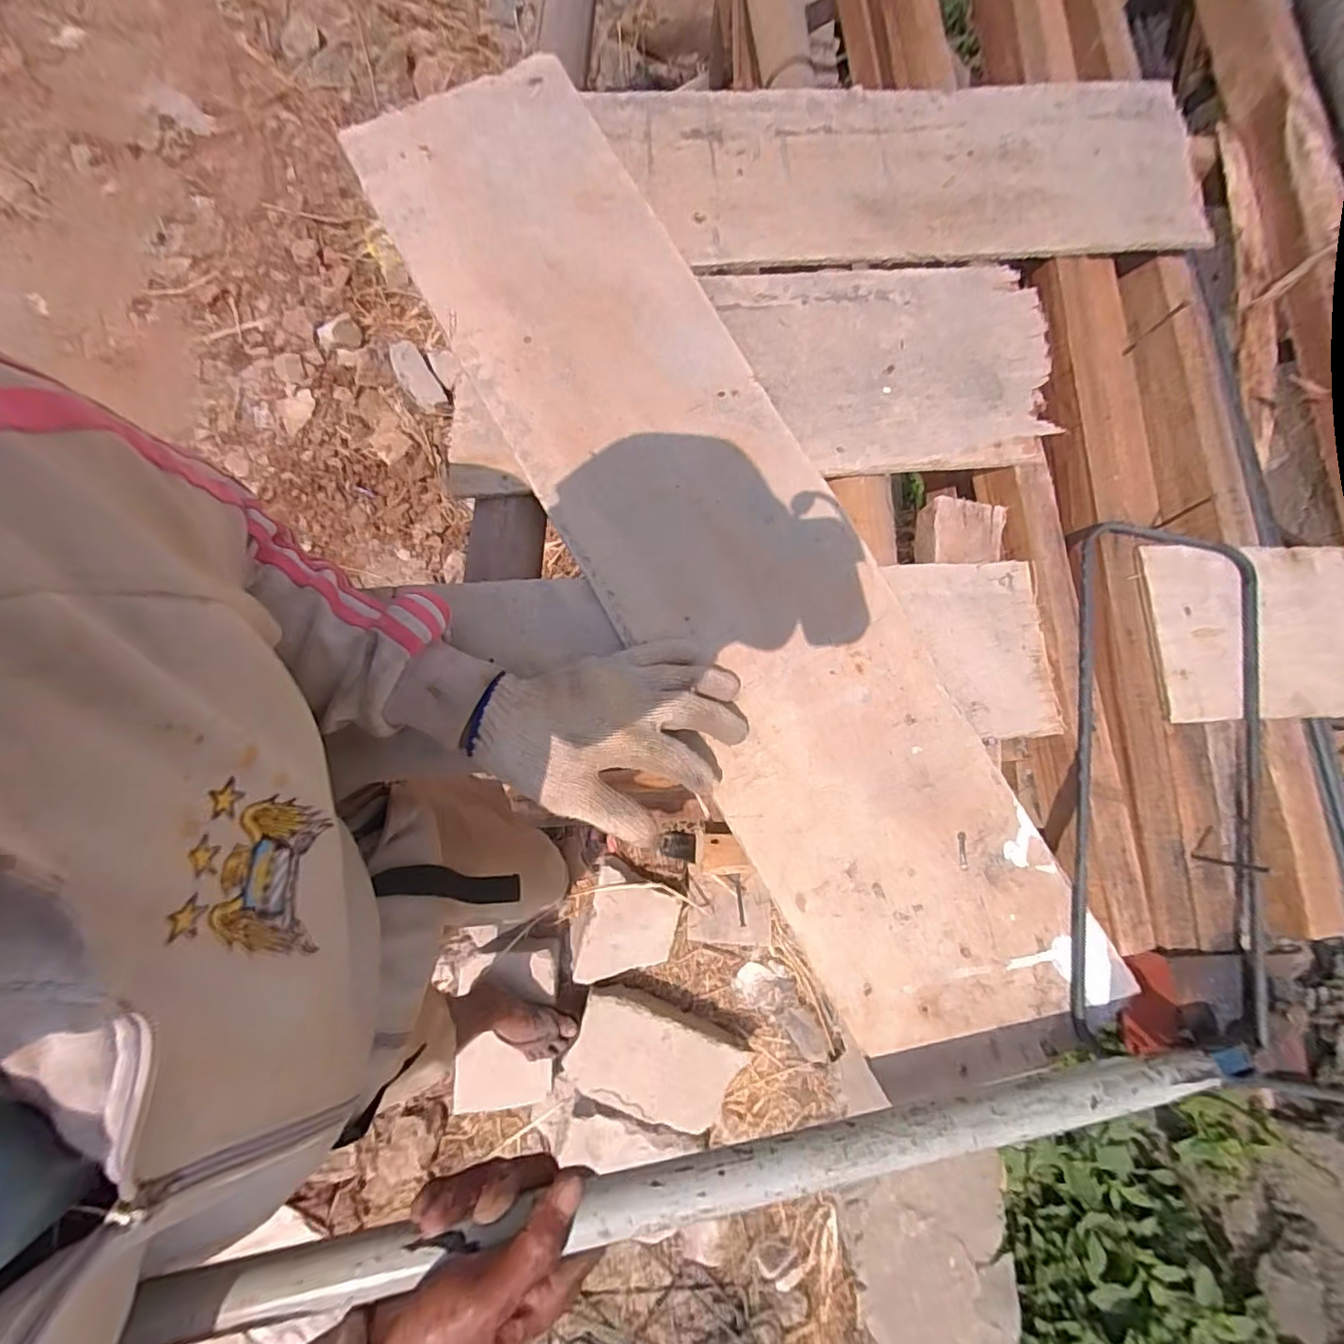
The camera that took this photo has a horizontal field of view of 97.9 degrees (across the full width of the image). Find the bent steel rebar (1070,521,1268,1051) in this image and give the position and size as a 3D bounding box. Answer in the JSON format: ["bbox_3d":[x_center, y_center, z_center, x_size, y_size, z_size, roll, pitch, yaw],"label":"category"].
[{"bbox_3d":[0.389,0.074,0.458,0.154,0.016,0.403,11,78,-2],"label":"bent steel rebar"}]

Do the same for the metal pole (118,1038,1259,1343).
[{"bbox_3d":[0.049,0.293,0.343,0.653,0.021,0.028,-8,80,-6],"label":"metal pole"}]

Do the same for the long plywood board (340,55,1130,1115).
[{"bbox_3d":[0.025,-0.118,0.469,0.208,0.025,0.895,-29,82,-5],"label":"long plywood board"}]

